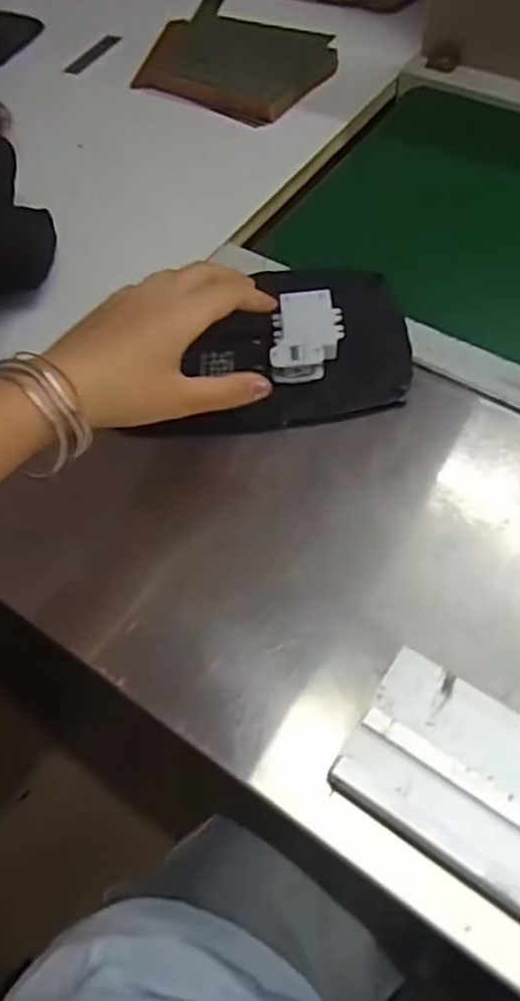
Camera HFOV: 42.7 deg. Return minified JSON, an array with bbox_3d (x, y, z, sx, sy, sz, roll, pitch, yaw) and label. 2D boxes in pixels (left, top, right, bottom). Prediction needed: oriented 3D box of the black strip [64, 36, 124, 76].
[{"bbox_3d":[-0.195,-0.525,0.782,0.023,0.004,0.099,20,59,13],"label":"black strip"}]

